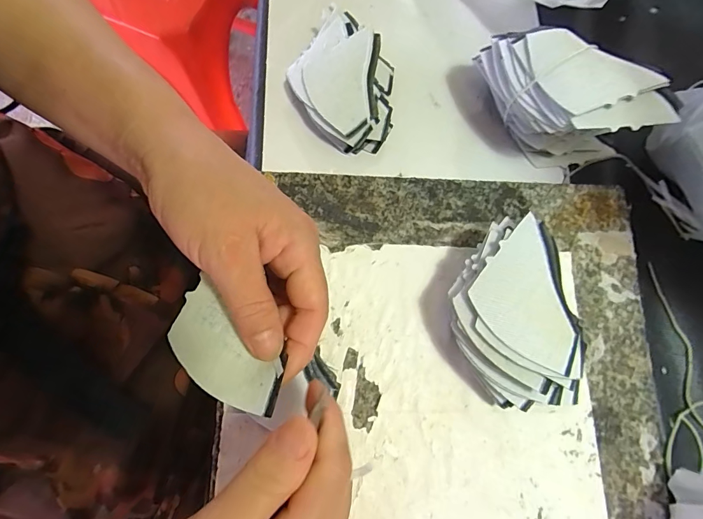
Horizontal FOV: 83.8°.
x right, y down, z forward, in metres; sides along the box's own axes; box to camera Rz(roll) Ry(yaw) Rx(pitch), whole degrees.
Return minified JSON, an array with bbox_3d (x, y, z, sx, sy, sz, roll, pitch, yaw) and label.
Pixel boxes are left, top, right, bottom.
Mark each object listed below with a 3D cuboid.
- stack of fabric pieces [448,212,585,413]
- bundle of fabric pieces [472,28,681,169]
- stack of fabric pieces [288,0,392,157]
[{"bbox_3d":[0.099,0.037,0.255,0.069,0.050,0.113,-12,78,-4],"label":"stack of fabric pieces"},{"bbox_3d":[0.156,-0.120,0.307,0.135,0.086,0.059,30,78,5],"label":"bundle of fabric pieces"},{"bbox_3d":[-0.008,-0.150,0.335,0.086,0.034,0.114,1,77,-1],"label":"stack of fabric pieces"}]

